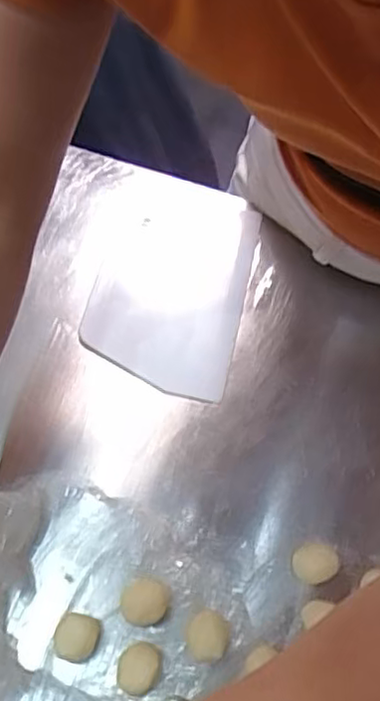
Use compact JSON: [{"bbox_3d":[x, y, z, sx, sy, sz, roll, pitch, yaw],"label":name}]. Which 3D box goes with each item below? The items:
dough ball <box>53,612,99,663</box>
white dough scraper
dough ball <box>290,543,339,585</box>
[{"bbox_3d":[-0.074,0.185,0.418,0.025,0.017,0.028,16,63,9],"label":"dough ball"},{"bbox_3d":[-0.014,-0.065,0.564,0.126,0.009,0.214,11,63,6],"label":"white dough scraper"},{"bbox_3d":[0.084,0.145,0.438,0.028,0.016,0.027,0,62,0],"label":"dough ball"}]

